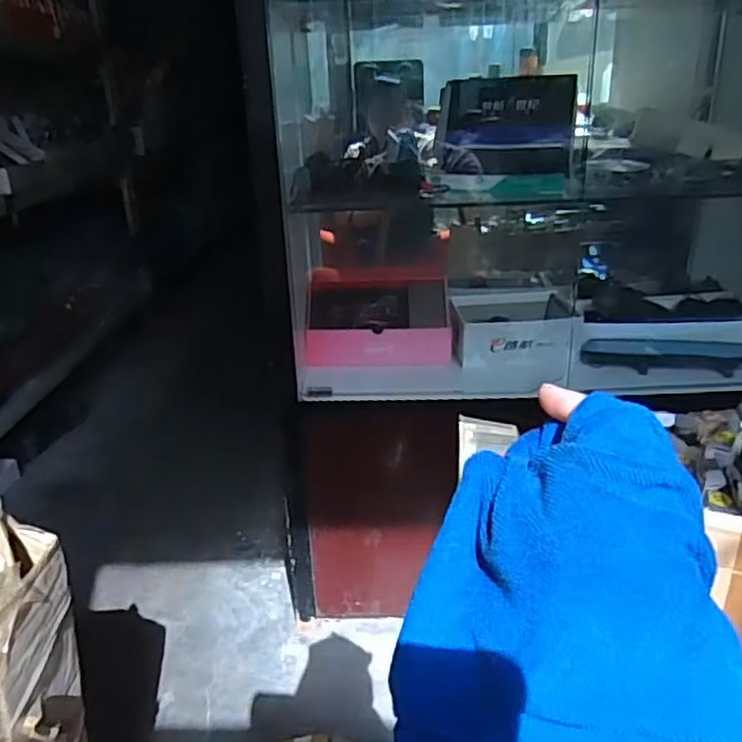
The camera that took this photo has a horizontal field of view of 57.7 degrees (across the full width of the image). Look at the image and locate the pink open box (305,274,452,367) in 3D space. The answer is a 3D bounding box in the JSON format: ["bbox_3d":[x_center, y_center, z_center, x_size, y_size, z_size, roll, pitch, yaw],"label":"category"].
[{"bbox_3d":[0.013,-0.098,1.226,0.251,0.127,0.131,-2,22,1],"label":"pink open box"}]

